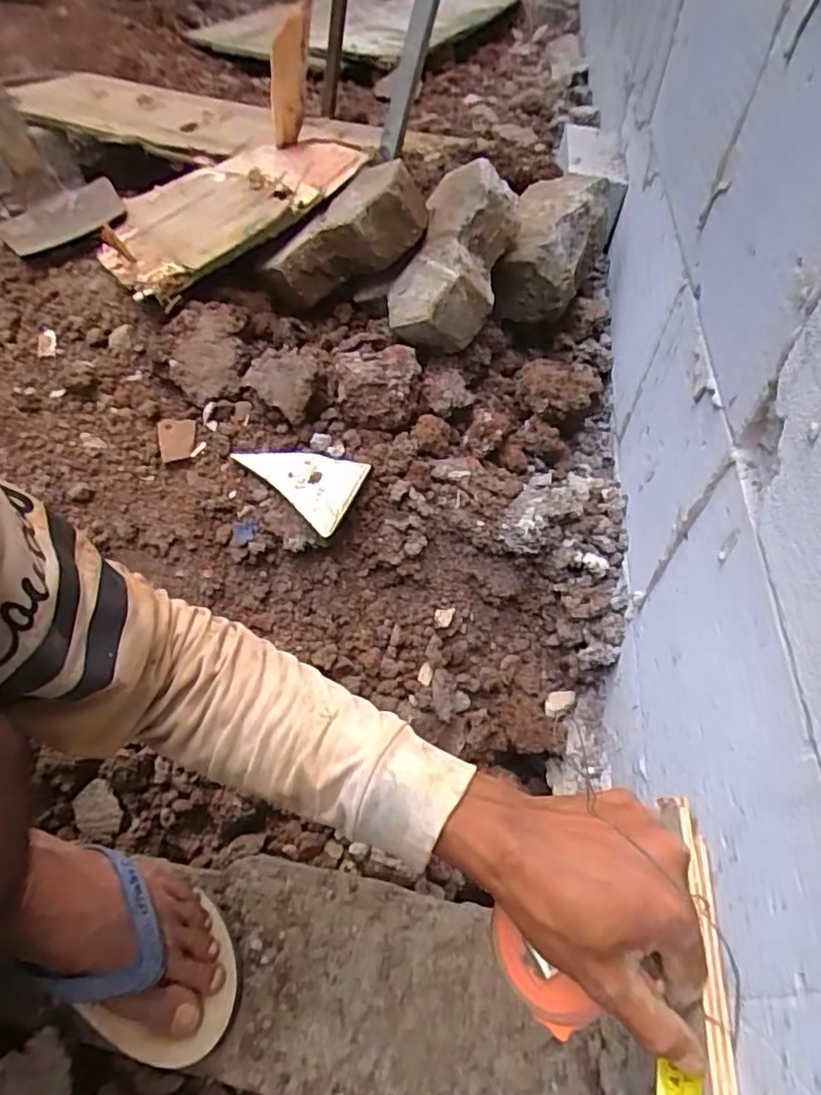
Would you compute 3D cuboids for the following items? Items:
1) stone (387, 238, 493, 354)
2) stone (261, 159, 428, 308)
[{"bbox_3d":[0.031,-0.265,0.653,0.110,0.082,0.100,4,50,2],"label":"stone"},{"bbox_3d":[-0.076,-0.344,0.691,0.195,0.071,0.081,-23,44,26],"label":"stone"}]

